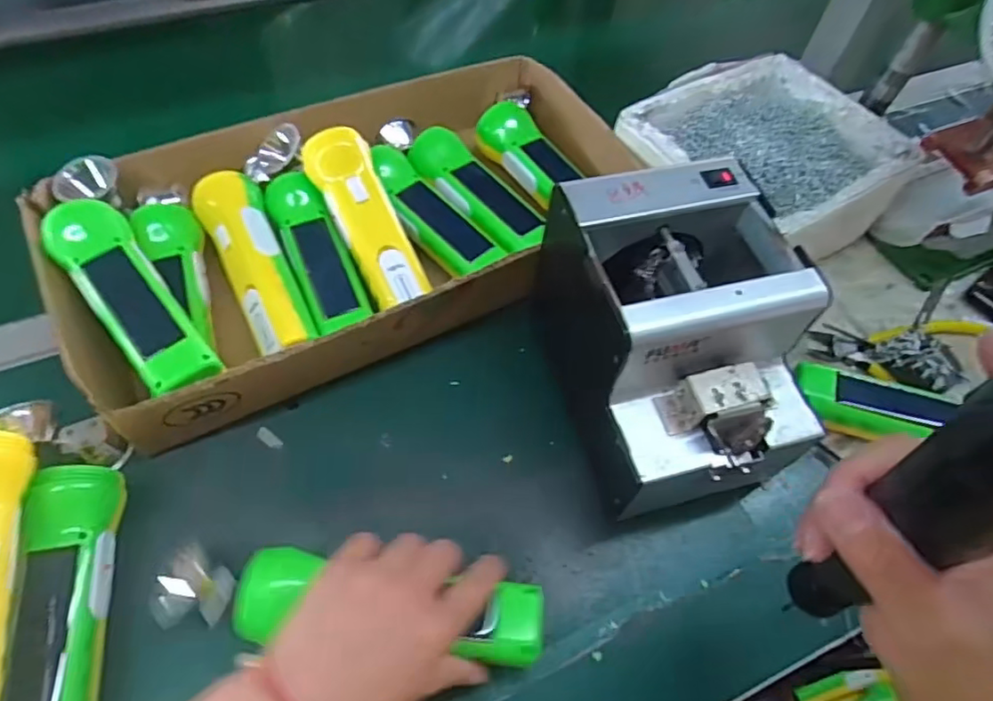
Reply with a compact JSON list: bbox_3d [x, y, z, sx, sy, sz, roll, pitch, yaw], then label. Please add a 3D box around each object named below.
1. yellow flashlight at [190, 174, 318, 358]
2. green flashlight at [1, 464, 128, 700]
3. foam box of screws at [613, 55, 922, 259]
[{"bbox_3d":[-0.180,-0.065,0.450,0.047,0.045,0.160,-18,69,-27],"label":"yellow flashlight"},{"bbox_3d":[-0.241,0.147,0.334,0.043,0.041,0.165,-6,58,-9],"label":"green flashlight"},{"bbox_3d":[0.218,-0.154,0.514,0.202,0.080,0.171,-27,64,-20],"label":"foam box of screws"}]

